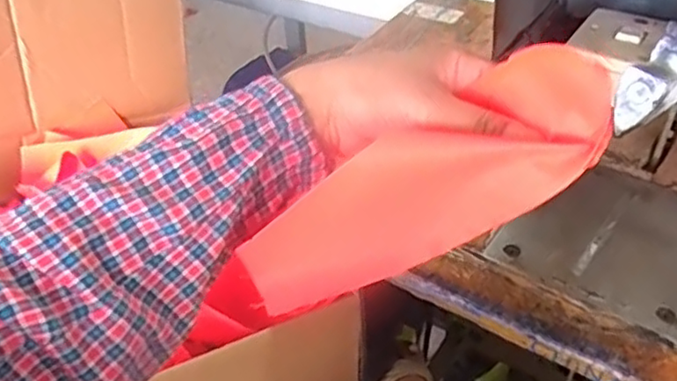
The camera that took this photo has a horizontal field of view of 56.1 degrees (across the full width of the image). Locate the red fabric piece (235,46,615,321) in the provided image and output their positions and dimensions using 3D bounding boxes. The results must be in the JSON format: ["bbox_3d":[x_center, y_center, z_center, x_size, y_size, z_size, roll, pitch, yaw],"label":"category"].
[{"bbox_3d":[0.045,0.000,0.326,0.198,0.058,0.052,-31,43,4],"label":"red fabric piece"}]

